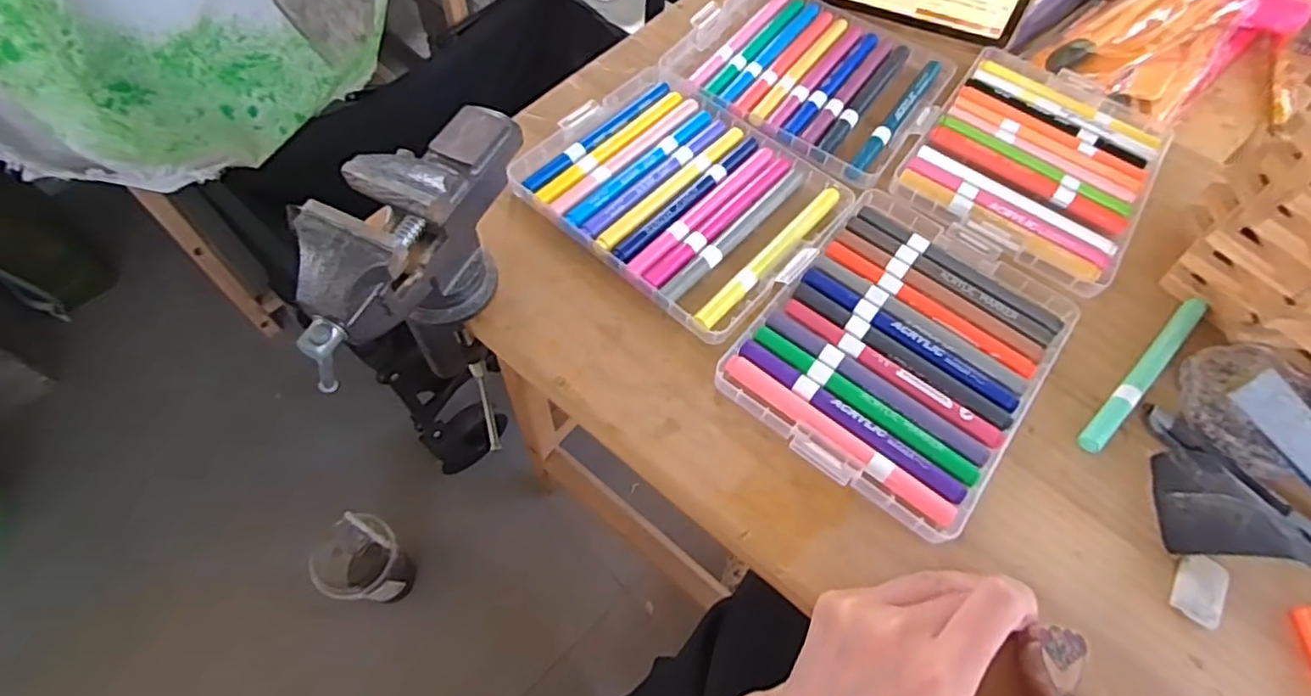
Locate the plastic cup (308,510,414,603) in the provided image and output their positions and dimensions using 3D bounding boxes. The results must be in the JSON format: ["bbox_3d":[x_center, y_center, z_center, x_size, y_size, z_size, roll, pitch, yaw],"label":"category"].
[{"bbox_3d":[-0.344,0.261,0.794,0.081,0.191,0.089,1,62,-2],"label":"plastic cup"}]

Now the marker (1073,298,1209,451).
[{"bbox_3d":[0.291,0.014,0.391,0.139,0.009,0.014,-40,70,-21],"label":"marker"}]

